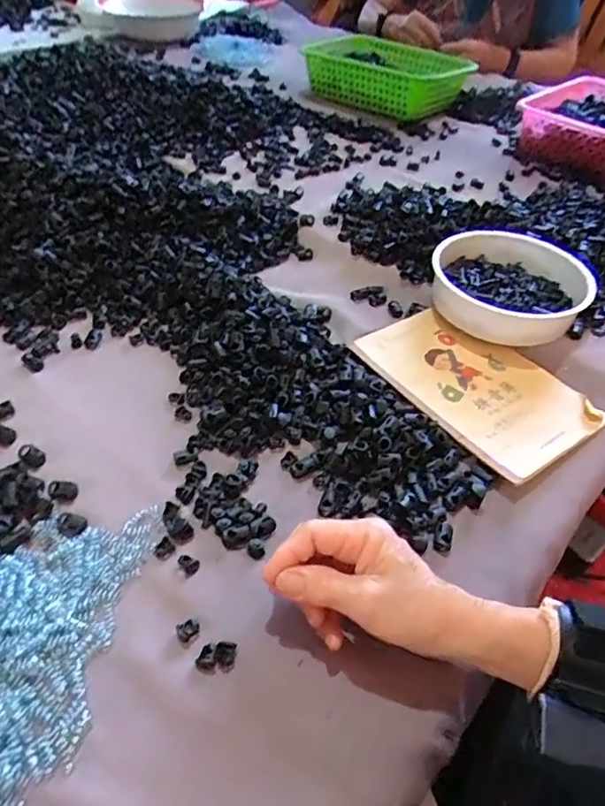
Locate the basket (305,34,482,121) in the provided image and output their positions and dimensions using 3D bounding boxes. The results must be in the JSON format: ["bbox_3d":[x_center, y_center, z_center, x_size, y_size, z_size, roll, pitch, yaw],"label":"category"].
[{"bbox_3d":[0.165,-0.627,1.028,0.256,0.093,0.224,34,54,25],"label":"basket"}]

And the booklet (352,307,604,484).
[{"bbox_3d":[0.167,-0.022,0.511,0.146,0.013,0.204,-29,55,-27],"label":"booklet"}]

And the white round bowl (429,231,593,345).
[{"bbox_3d":[0.222,-0.126,0.583,0.157,0.052,0.171,2,47,-2],"label":"white round bowl"}]

